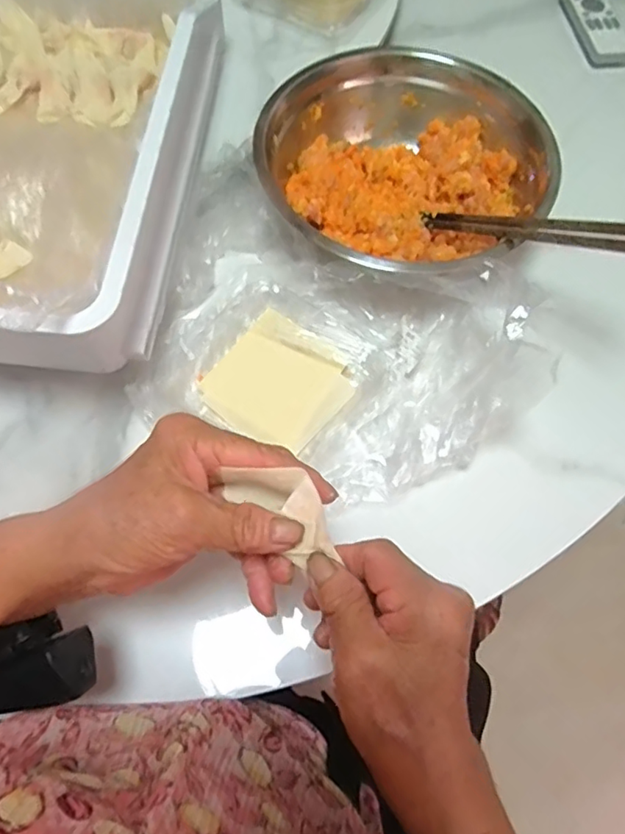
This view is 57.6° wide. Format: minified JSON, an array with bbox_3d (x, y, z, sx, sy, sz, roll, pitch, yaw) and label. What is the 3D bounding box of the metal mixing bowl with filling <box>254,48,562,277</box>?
[{"bbox_3d":[0.068,-0.201,0.465,0.209,0.068,0.205,1,67,-2],"label":"metal mixing bowl with filling"}]

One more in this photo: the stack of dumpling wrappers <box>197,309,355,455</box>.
[{"bbox_3d":[-0.025,-0.026,0.422,0.093,0.012,0.091,40,71,13],"label":"stack of dumpling wrappers"}]

